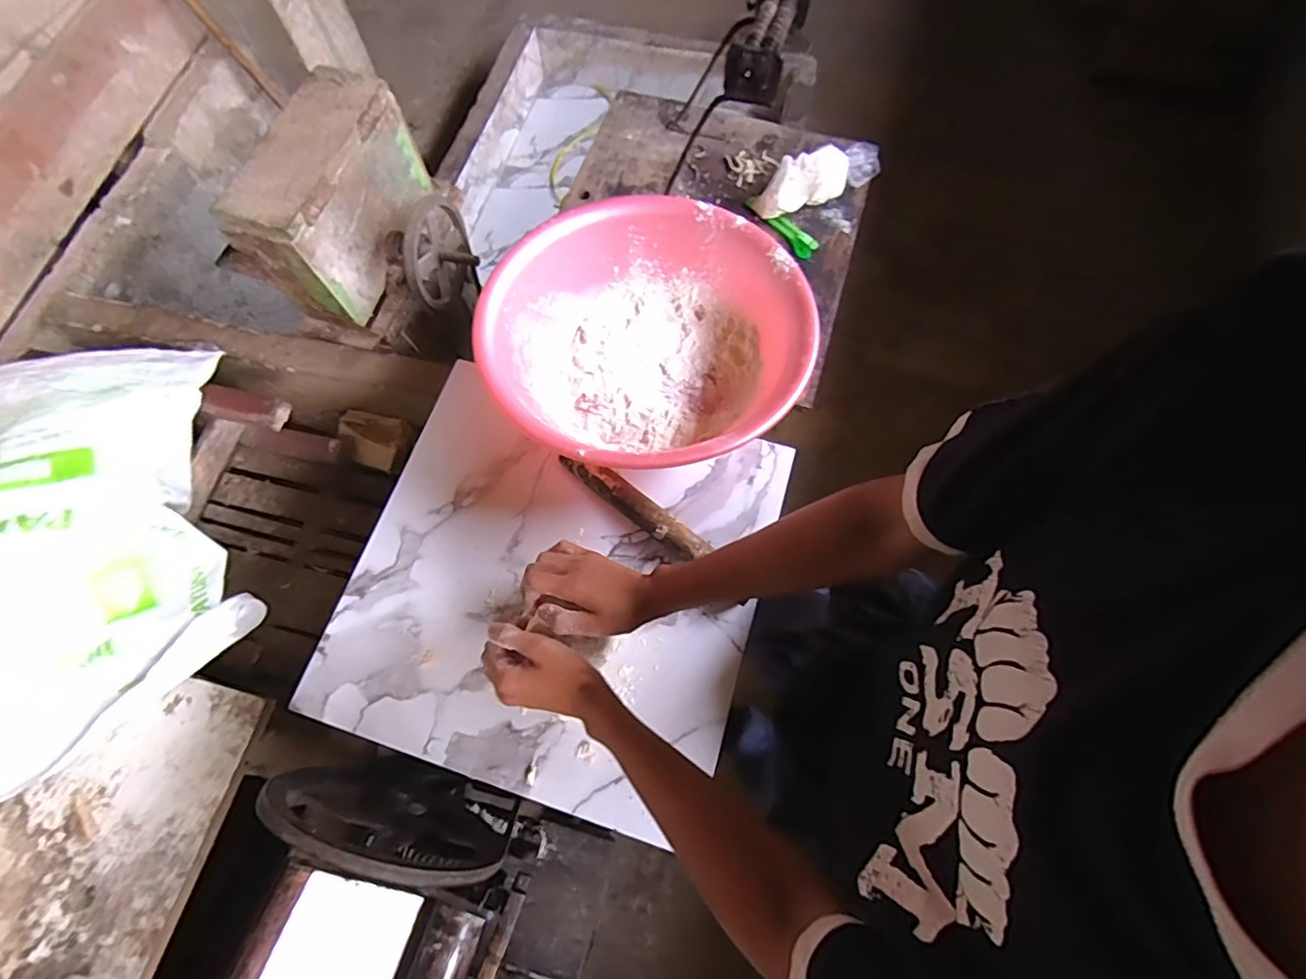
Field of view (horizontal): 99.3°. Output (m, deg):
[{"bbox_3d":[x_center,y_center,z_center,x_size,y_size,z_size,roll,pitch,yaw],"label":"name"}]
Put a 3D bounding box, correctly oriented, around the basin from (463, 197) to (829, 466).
[{"bbox_3d":[-0.005,-0.201,0.734,0.394,0.157,0.393,-2,69,5],"label":"basin"}]

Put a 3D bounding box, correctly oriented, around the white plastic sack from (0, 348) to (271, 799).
[{"bbox_3d":[-0.891,0.059,0.831,0.446,0.188,0.658,-29,70,-6],"label":"white plastic sack"}]

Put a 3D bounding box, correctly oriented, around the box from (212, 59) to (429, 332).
[{"bbox_3d":[-0.551,-0.508,0.969,0.136,0.220,0.347,13,71,10],"label":"box"}]

